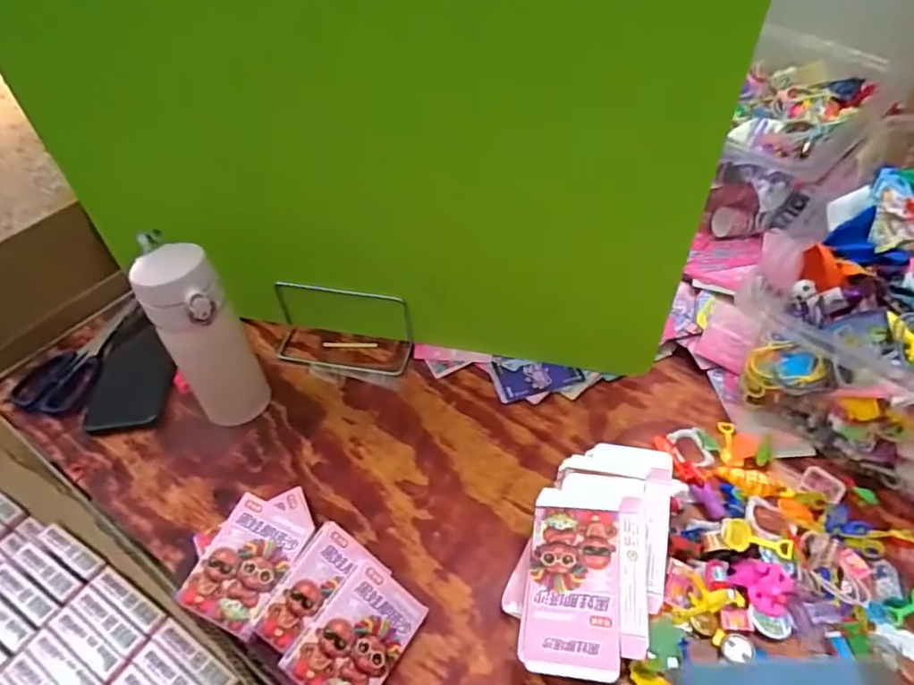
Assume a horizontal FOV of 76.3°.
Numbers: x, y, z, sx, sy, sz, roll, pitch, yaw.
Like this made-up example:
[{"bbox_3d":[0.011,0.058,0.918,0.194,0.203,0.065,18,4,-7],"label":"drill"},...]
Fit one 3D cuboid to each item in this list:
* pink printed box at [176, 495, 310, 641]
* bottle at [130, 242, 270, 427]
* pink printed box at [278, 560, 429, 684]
[{"bbox_3d":[-0.167,0.175,0.461,0.066,0.010,0.092,26,62,6],"label":"pink printed box"},{"bbox_3d":[-0.230,0.002,0.534,0.060,0.193,0.058,-2,47,1],"label":"bottle"},{"bbox_3d":[-0.071,0.219,0.428,0.075,0.014,0.094,44,58,-7],"label":"pink printed box"}]

